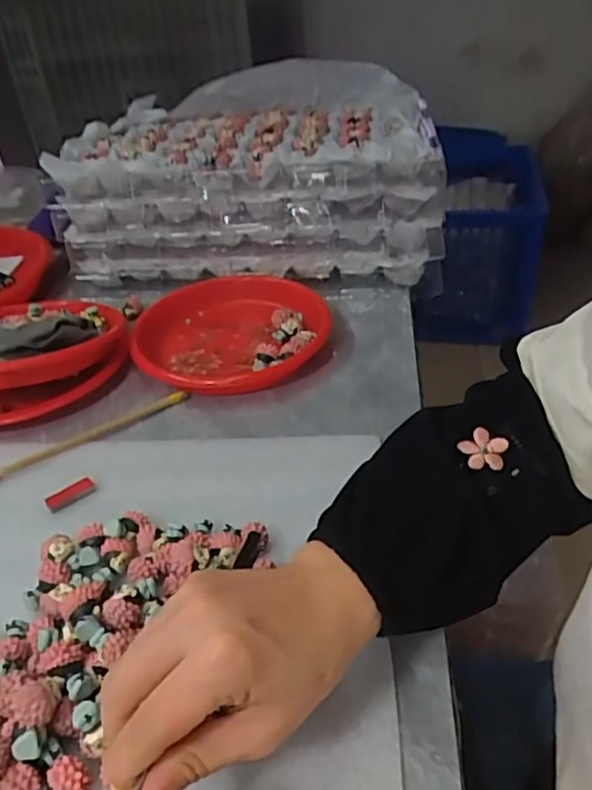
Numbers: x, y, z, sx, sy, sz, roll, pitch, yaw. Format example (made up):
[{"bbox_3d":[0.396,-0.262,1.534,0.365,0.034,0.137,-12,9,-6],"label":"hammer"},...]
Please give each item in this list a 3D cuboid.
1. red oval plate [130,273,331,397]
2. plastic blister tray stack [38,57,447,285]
[{"bbox_3d":[-0.060,-0.057,0.576,0.170,0.037,0.171,-12,35,-7],"label":"red oval plate"},{"bbox_3d":[-0.045,-0.243,0.707,0.387,0.167,0.245,-2,37,5],"label":"plastic blister tray stack"}]

